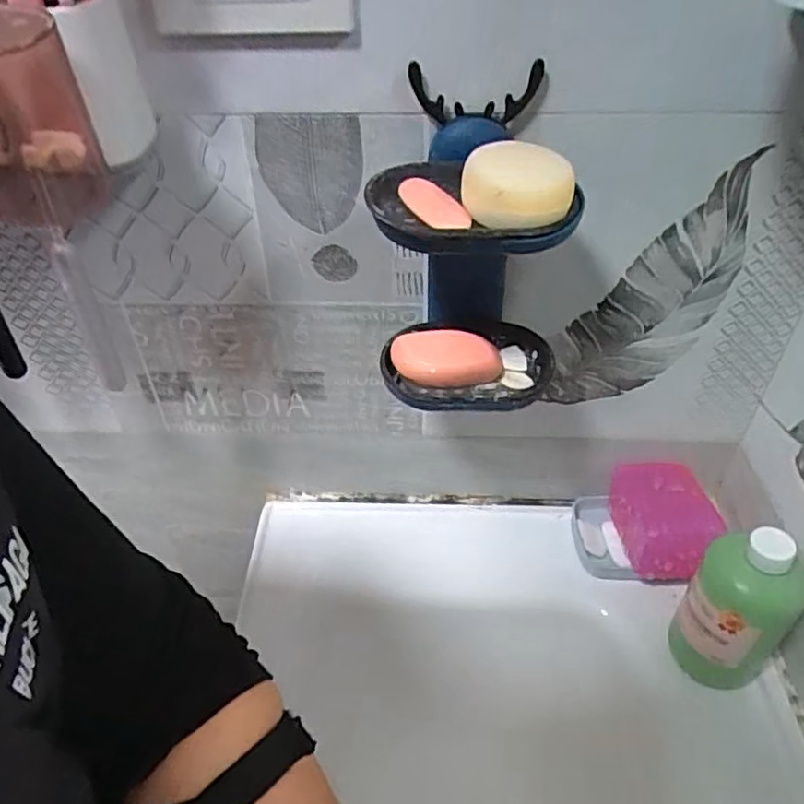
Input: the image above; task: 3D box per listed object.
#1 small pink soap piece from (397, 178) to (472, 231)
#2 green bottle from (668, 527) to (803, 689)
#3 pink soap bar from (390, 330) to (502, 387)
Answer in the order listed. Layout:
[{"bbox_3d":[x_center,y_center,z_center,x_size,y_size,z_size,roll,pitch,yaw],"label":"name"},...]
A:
[{"bbox_3d":[0.022,-0.119,0.380,0.025,0.009,0.064,-20,45,-20],"label":"small pink soap piece"},{"bbox_3d":[0.256,0.161,0.490,0.058,0.154,0.075,-34,51,-31],"label":"green bottle"},{"bbox_3d":[0.031,-0.031,0.468,0.079,0.022,0.043,1,63,7],"label":"pink soap bar"}]

